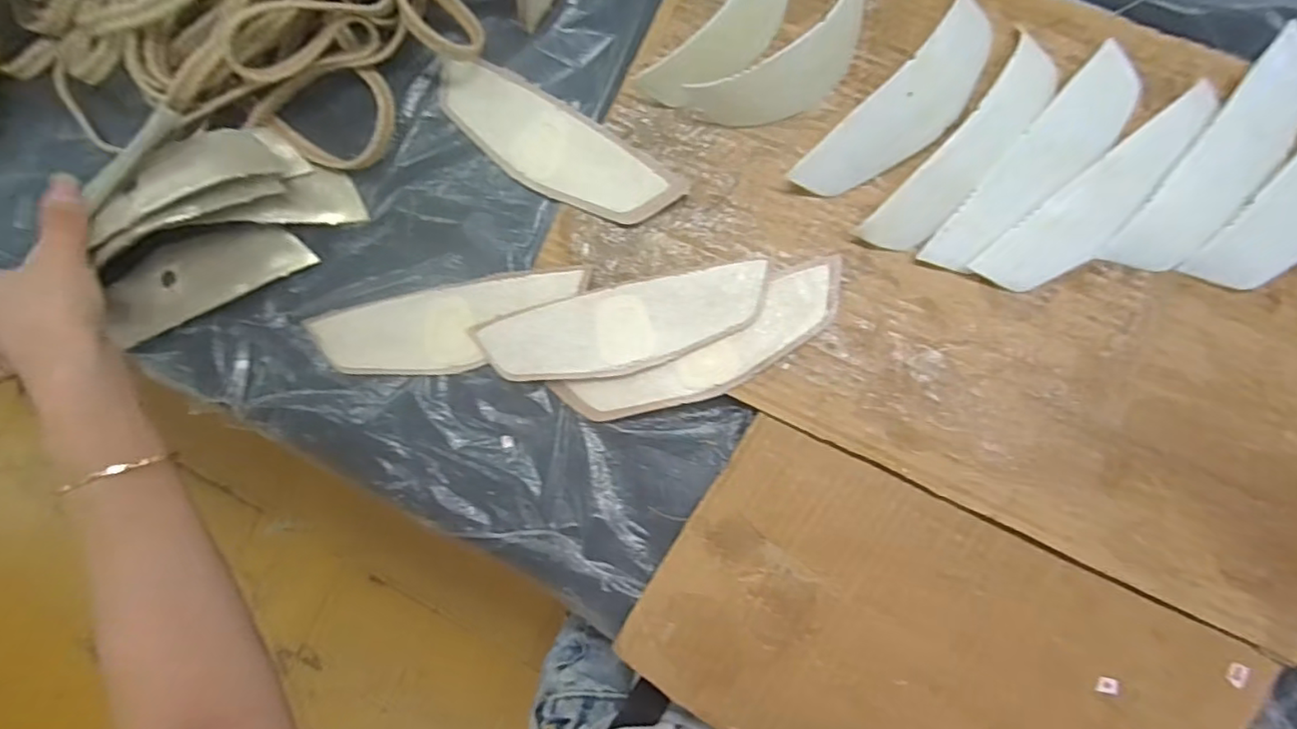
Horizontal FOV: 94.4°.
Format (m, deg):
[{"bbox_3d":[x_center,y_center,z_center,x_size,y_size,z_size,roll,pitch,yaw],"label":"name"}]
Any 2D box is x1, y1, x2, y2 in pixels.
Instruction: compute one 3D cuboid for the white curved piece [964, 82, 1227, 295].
[{"bbox_3d":[0.251,-0.092,0.326,0.152,0.009,0.038,-38,82,1],"label":"white curved piece"}]

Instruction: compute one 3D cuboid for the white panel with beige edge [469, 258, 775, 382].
[{"bbox_3d":[-0.014,-0.022,0.351,0.171,0.007,0.050,-14,83,4],"label":"white panel with beige edge"}]

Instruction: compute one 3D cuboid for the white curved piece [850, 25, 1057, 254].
[{"bbox_3d":[0.174,-0.117,0.329,0.034,0.028,0.137,39,89,8],"label":"white curved piece"}]

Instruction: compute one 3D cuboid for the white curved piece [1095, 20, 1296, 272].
[{"bbox_3d":[0.315,-0.113,0.325,0.040,0.013,0.160,40,89,8],"label":"white curved piece"}]

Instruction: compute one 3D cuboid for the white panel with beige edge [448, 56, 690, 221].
[{"bbox_3d":[-0.060,-0.133,0.368,0.169,0.006,0.050,34,98,11],"label":"white panel with beige edge"}]

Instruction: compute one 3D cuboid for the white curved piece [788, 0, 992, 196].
[{"bbox_3d":[0.143,-0.143,0.334,0.046,0.033,0.129,41,90,8],"label":"white curved piece"}]

